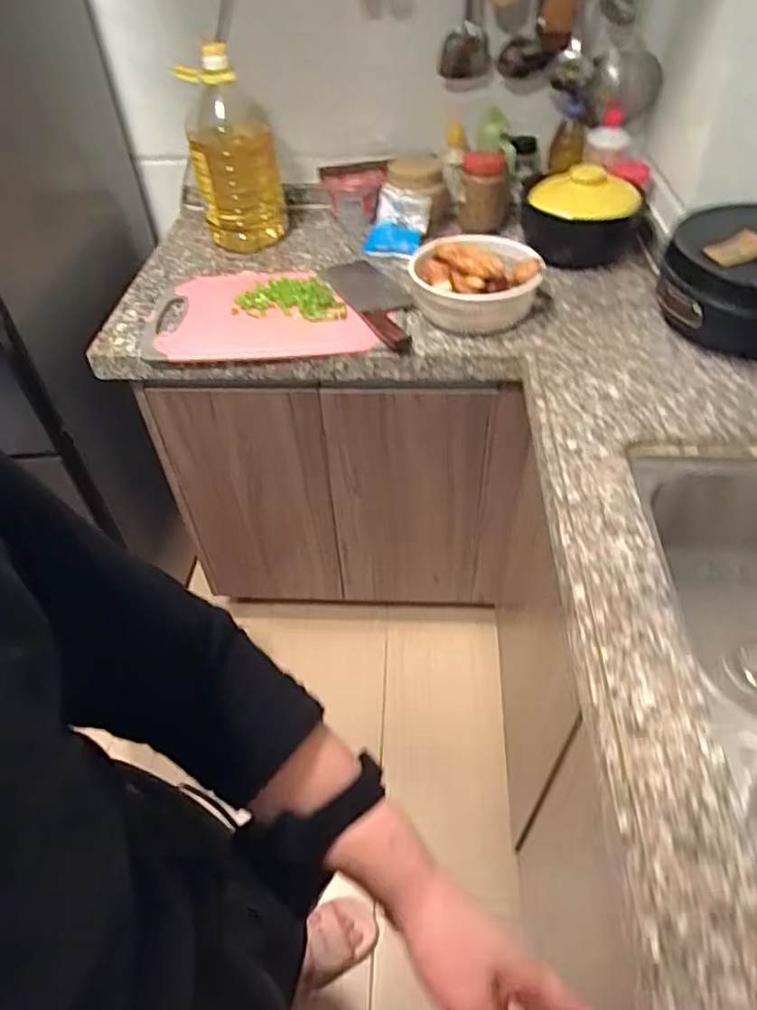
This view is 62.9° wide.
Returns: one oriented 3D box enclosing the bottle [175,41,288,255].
[{"bbox_3d":[-0.268,-0.654,1.157,0.153,0.310,0.129,-9,47,-6],"label":"bottle"}]

